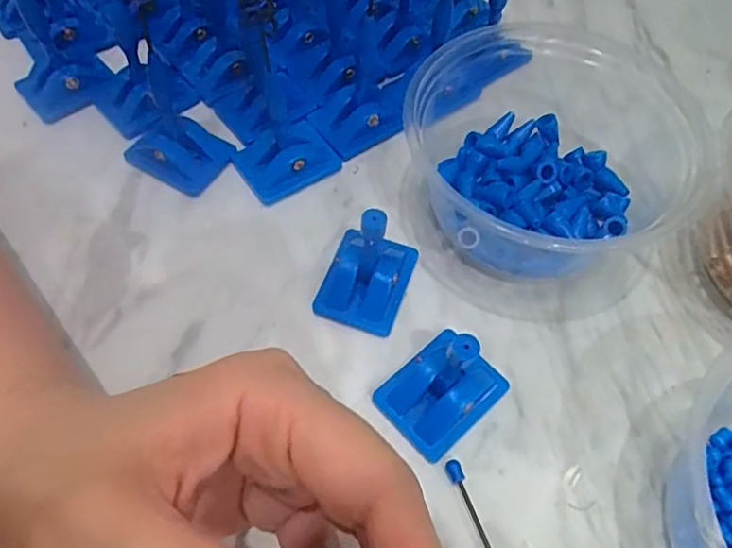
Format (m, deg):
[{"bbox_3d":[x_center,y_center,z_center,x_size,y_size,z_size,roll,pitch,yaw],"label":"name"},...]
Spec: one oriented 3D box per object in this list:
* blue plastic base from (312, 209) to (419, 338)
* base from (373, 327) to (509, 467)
[{"bbox_3d":[0.001,-0.006,0.232,0.035,0.045,0.043,17,61,8],"label":"blue plastic base"},{"bbox_3d":[0.029,0.038,0.208,0.042,0.044,0.034,-39,68,-21],"label":"base"}]

